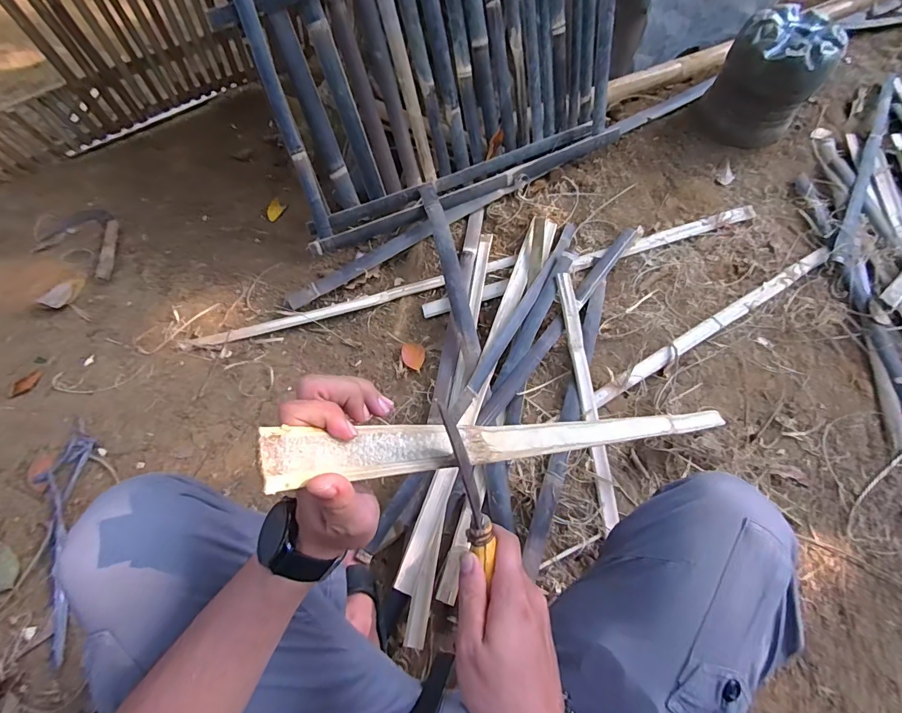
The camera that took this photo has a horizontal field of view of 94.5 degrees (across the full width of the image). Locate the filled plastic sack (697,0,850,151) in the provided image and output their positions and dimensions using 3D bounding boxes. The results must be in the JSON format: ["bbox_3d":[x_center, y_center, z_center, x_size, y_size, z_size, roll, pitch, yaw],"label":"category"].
[{"bbox_3d":[0.839,-0.731,1.115,0.240,0.250,0.204,28,68,13],"label":"filled plastic sack"}]

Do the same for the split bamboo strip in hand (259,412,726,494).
[{"bbox_3d":[0.180,0.088,0.483,0.774,0.015,0.033,7,52,-44],"label":"split bamboo strip in hand"}]

